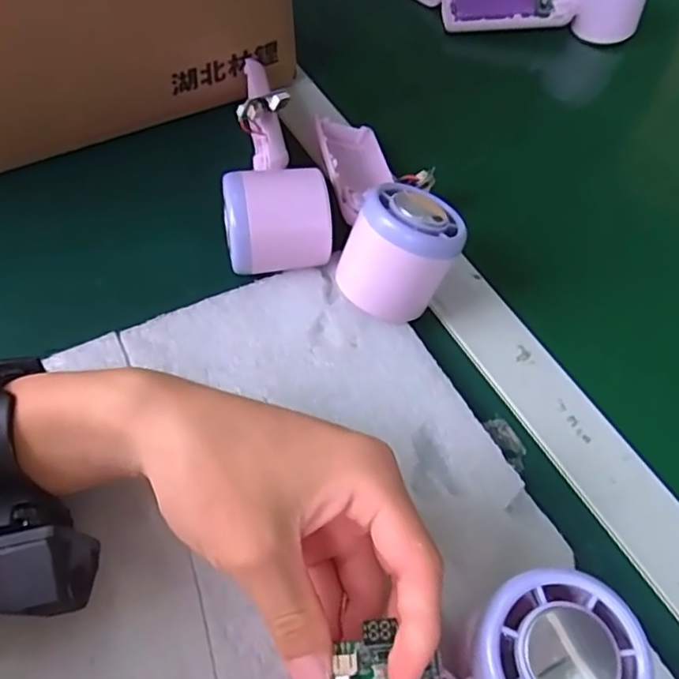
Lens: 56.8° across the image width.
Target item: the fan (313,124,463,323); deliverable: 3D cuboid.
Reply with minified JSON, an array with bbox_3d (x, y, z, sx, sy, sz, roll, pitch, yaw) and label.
[{"bbox_3d":[0.021,-0.083,0.373,0.062,0.059,0.160,-9,43,-8],"label":"fan"}]

